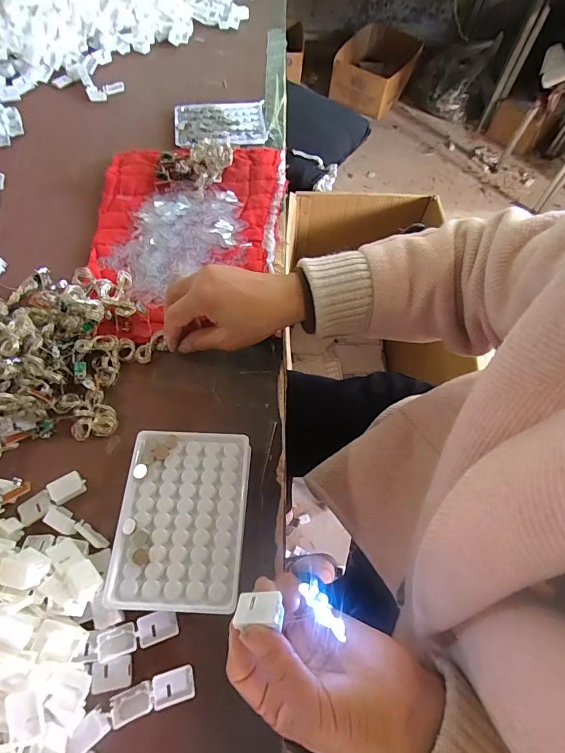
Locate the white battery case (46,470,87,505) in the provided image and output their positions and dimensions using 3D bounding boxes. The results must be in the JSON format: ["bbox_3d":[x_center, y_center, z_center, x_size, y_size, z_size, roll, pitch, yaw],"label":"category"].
[{"bbox_3d":[-0.183,0.095,0.333,0.025,0.017,0.018,-31,69,-17],"label":"white battery case"}]

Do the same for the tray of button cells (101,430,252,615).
[{"bbox_3d":[-0.079,0.112,0.316,0.097,0.033,0.127,4,63,-1],"label":"tray of button cells"}]

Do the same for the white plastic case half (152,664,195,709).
[{"bbox_3d":[-0.077,0.219,0.276,0.028,0.006,0.020,-10,64,-8],"label":"white plastic case half"}]

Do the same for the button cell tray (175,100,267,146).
[{"bbox_3d":[-0.092,-0.373,0.572,0.128,0.009,0.094,-6,64,-6],"label":"button cell tray"}]

